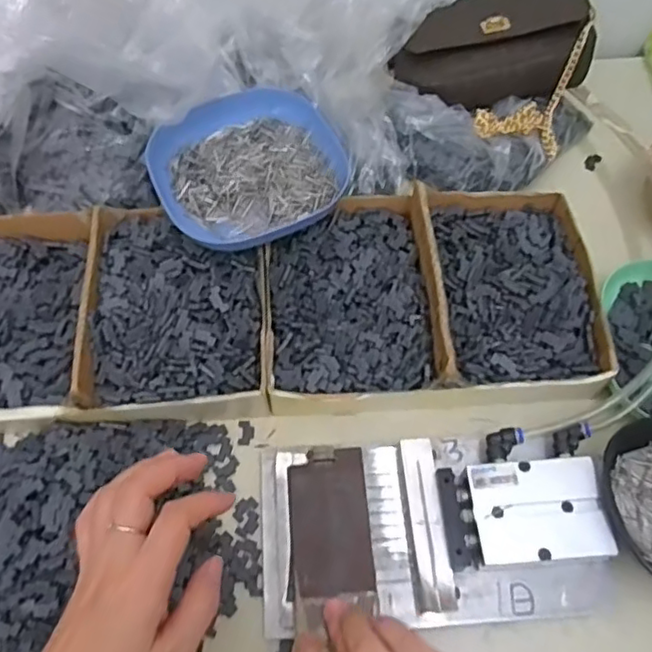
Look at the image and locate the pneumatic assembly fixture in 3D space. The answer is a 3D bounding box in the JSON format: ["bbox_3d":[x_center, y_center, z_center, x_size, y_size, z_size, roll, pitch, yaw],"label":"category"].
[{"bbox_3d":[0.069,0.127,0.397,0.214,0.030,0.112,-2,61,1],"label":"pneumatic assembly fixture"}]

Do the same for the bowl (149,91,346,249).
[{"bbox_3d":[-0.061,-0.125,0.502,0.147,0.037,0.136,0,61,0],"label":"bowl"}]

